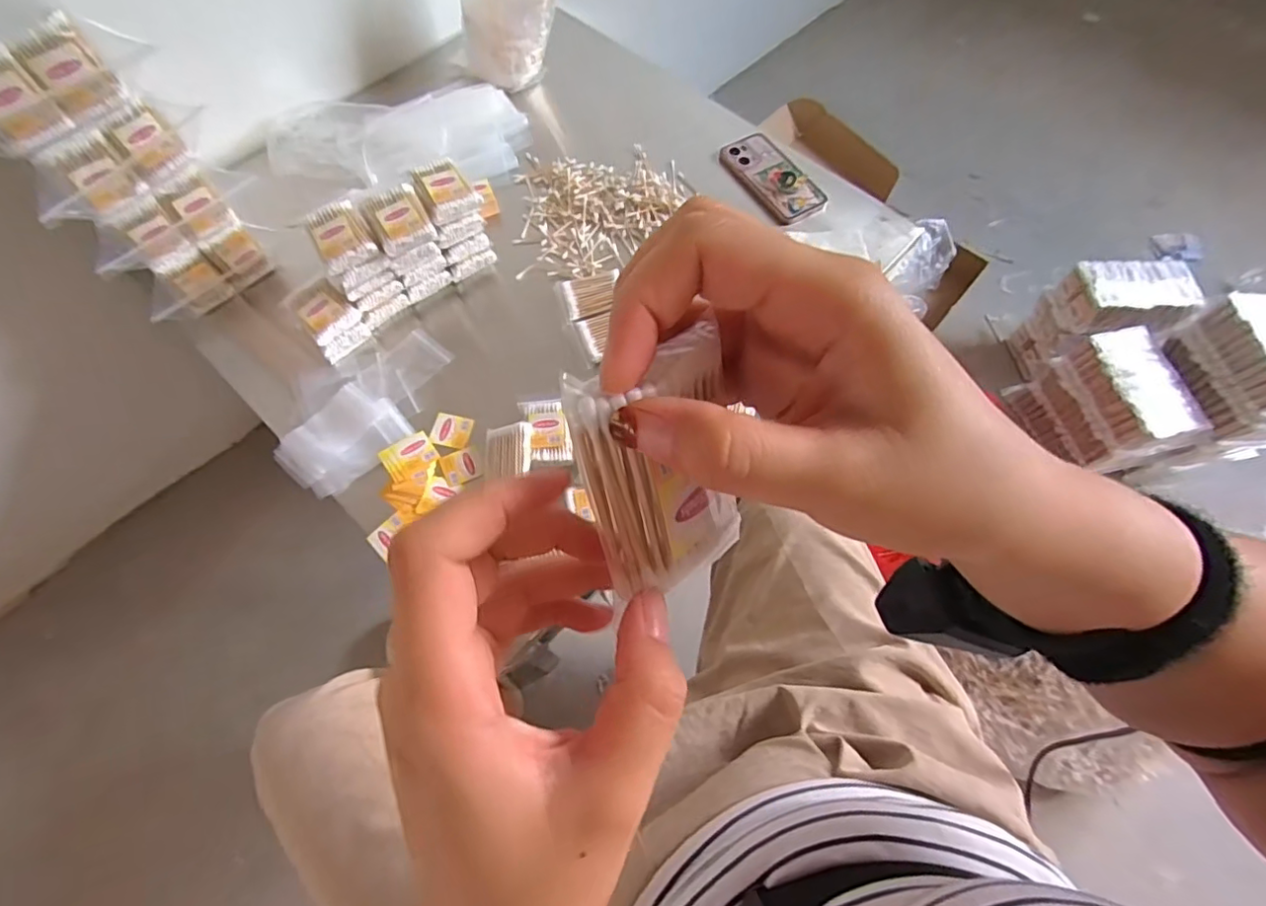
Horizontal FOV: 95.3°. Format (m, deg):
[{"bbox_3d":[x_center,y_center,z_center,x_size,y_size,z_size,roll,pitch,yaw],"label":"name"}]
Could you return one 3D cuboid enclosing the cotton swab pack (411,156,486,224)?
[{"bbox_3d":[-0.214,-0.301,0.658,0.058,0.021,0.073,-30,69,-13],"label":"cotton swab pack"}]

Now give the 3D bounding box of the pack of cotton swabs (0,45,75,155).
[{"bbox_3d":[-0.514,-0.289,0.480,0.011,0.062,0.050,42,72,17],"label":"pack of cotton swabs"}]

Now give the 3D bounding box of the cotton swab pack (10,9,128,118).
[{"bbox_3d":[-0.489,-0.333,0.502,0.015,0.065,0.053,37,71,15],"label":"cotton swab pack"}]

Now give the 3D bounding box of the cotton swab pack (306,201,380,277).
[{"bbox_3d":[-0.317,-0.236,0.627,0.056,0.023,0.071,-30,69,-13],"label":"cotton swab pack"}]

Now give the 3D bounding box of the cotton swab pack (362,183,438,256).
[{"bbox_3d":[-0.256,-0.257,0.635,0.058,0.023,0.072,-28,69,-12],"label":"cotton swab pack"}]

